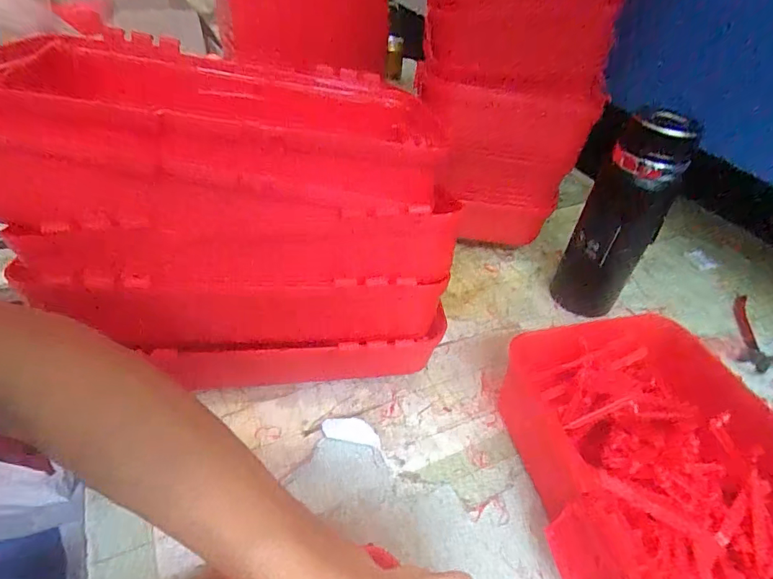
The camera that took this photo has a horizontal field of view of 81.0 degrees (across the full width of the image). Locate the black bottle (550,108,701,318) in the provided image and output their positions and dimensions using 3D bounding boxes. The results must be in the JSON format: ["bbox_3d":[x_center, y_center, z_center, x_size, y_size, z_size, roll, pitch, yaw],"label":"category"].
[{"bbox_3d":[0.272,-0.080,0.529,0.077,0.235,0.085,29,46,24],"label":"black bottle"}]

